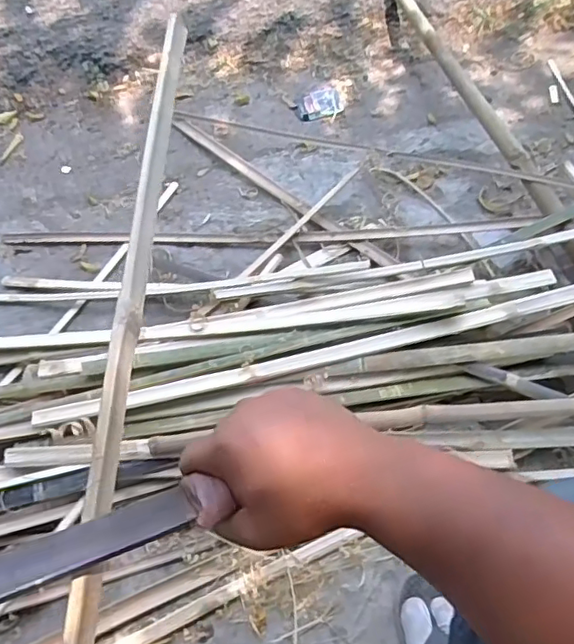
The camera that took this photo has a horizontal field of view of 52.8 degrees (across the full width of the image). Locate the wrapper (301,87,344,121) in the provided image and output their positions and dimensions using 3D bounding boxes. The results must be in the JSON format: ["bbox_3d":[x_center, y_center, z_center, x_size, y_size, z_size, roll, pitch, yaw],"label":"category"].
[{"bbox_3d":[0.079,-0.525,1.388,0.103,0.007,0.101,-14,55,-5],"label":"wrapper"}]

